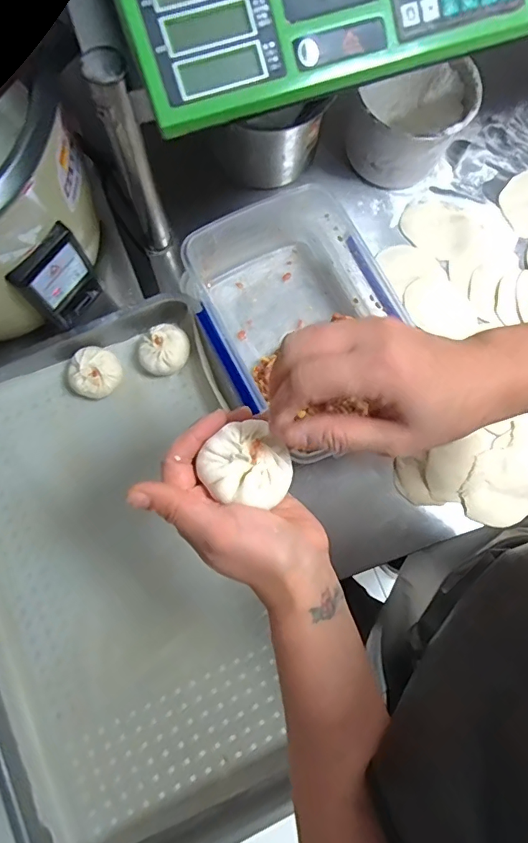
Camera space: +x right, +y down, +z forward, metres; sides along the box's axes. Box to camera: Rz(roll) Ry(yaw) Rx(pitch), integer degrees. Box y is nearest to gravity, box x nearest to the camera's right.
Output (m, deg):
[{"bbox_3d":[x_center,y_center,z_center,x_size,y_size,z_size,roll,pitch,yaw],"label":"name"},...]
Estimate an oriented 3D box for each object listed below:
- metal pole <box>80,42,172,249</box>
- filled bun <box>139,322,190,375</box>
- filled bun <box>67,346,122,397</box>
[{"bbox_3d":[-0.141,-0.275,0.517,0.028,0.268,0.030,13,78,1],"label":"metal pole"},{"bbox_3d":[-0.125,-0.088,0.597,0.059,0.040,0.060,1,78,-3],"label":"filled bun"},{"bbox_3d":[-0.210,-0.060,0.588,0.060,0.045,0.059,0,78,-2],"label":"filled bun"}]

